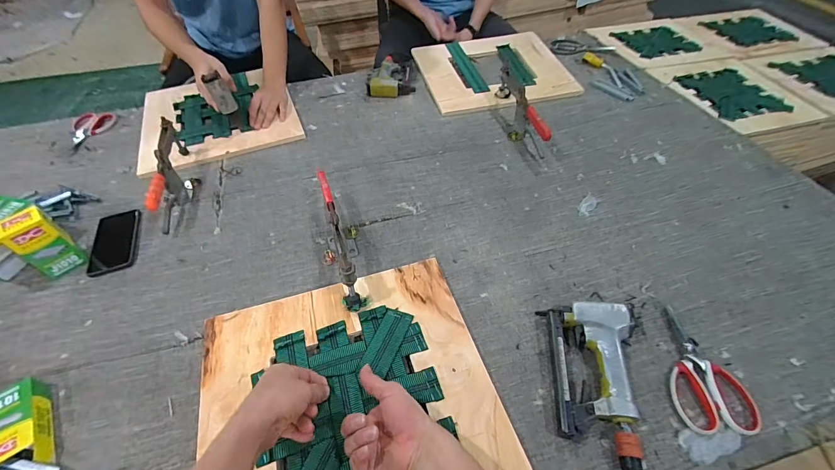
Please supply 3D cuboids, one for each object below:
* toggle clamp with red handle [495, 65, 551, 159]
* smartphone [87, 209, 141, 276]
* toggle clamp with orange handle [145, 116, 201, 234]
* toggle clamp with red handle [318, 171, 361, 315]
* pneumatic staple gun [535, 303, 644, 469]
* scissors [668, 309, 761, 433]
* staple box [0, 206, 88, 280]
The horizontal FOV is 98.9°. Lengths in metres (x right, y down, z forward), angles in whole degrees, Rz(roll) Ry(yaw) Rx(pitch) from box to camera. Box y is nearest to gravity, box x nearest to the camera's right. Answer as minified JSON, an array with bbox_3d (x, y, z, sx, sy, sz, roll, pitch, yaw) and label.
[{"bbox_3d":[0.261,-0.324,0.908,0.084,0.096,0.311,0,50,3],"label":"toggle clamp with red handle"},{"bbox_3d":[-0.619,0.010,0.731,0.084,0.005,0.169,-18,52,-12],"label":"smartphone"},{"bbox_3d":[-0.543,-0.144,0.796,0.057,0.103,0.279,-13,51,-8],"label":"toggle clamp with orange handle"},{"bbox_3d":[-0.146,-0.004,0.654,0.058,0.111,0.293,-16,51,-10],"label":"toggle clamp with red handle"},{"bbox_3d":[0.254,0.212,0.494,0.128,0.042,0.250,0,50,3],"label":"pneumatic staple gun"},{"bbox_3d":[0.414,0.193,0.526,0.104,0.009,0.178,0,50,3],"label":"scissors"},{"bbox_3d":[-0.686,0.019,0.657,0.051,0.117,0.071,29,57,24],"label":"staple box"}]

